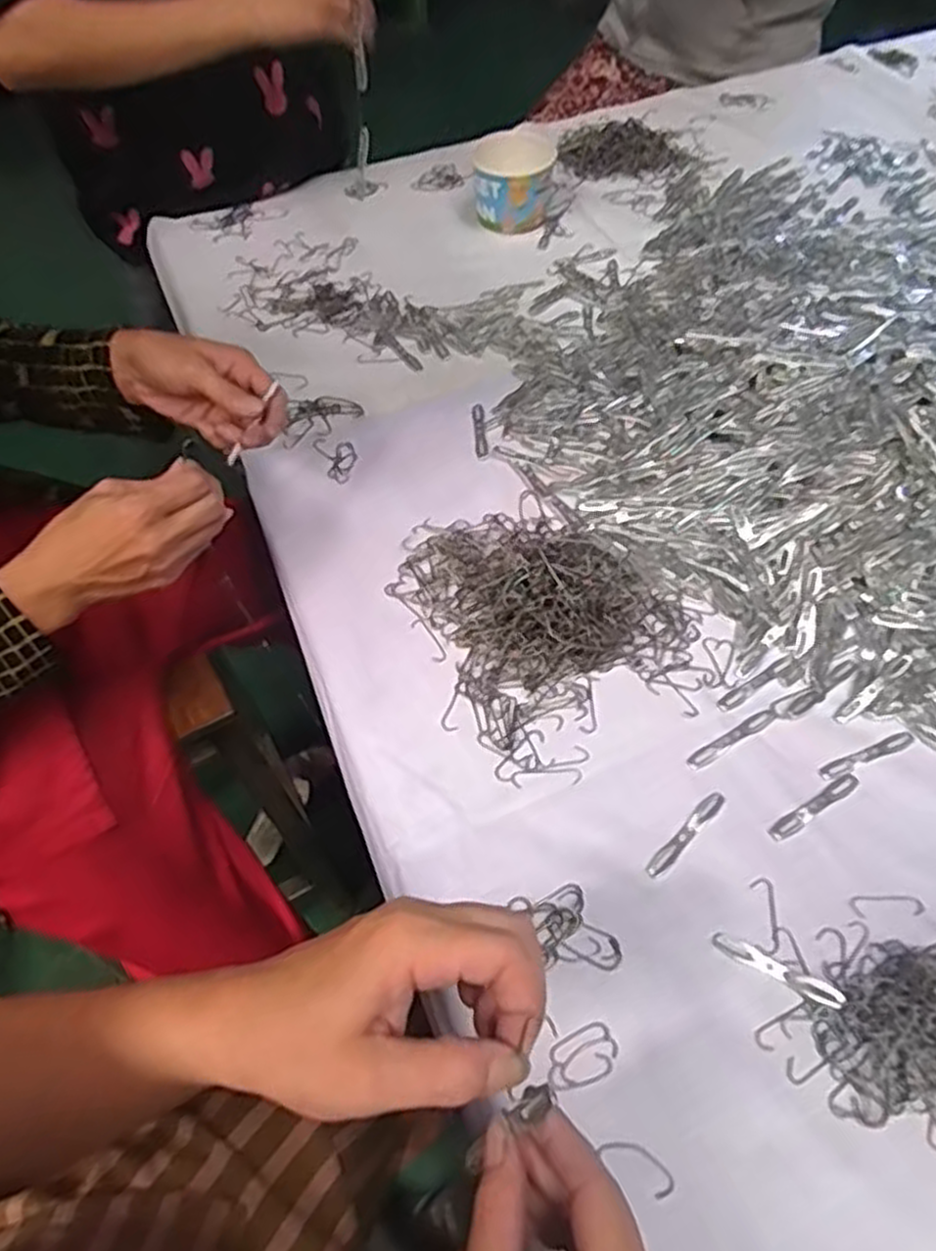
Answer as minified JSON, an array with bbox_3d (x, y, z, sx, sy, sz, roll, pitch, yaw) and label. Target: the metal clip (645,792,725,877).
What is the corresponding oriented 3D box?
[{"bbox_3d":[0.136,0.129,0.485,0.072,0.004,0.012,-39,62,-23],"label":"metal clip"}]

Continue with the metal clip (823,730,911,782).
[{"bbox_3d":[0.262,0.086,0.513,0.069,0.004,0.011,-20,56,-12],"label":"metal clip"}]

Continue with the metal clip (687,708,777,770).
[{"bbox_3d":[0.178,0.075,0.523,0.074,0.004,0.011,-27,58,-16],"label":"metal clip"}]

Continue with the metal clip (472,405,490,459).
[{"bbox_3d":[0.011,-0.176,0.705,0.012,0.004,0.065,-5,54,-1],"label":"metal clip"}]

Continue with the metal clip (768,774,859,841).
[{"bbox_3d":[0.220,0.114,0.495,0.072,0.004,0.011,-27,58,-16],"label":"metal clip"}]

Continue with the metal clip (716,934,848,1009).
[{"bbox_3d":[0.174,0.194,0.440,0.071,0.004,0.012,23,59,18],"label":"metal clip"}]

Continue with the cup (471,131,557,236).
[{"bbox_3d":[0.051,-0.507,0.894,0.093,0.074,0.106,-2,54,1],"label":"cup"}]

